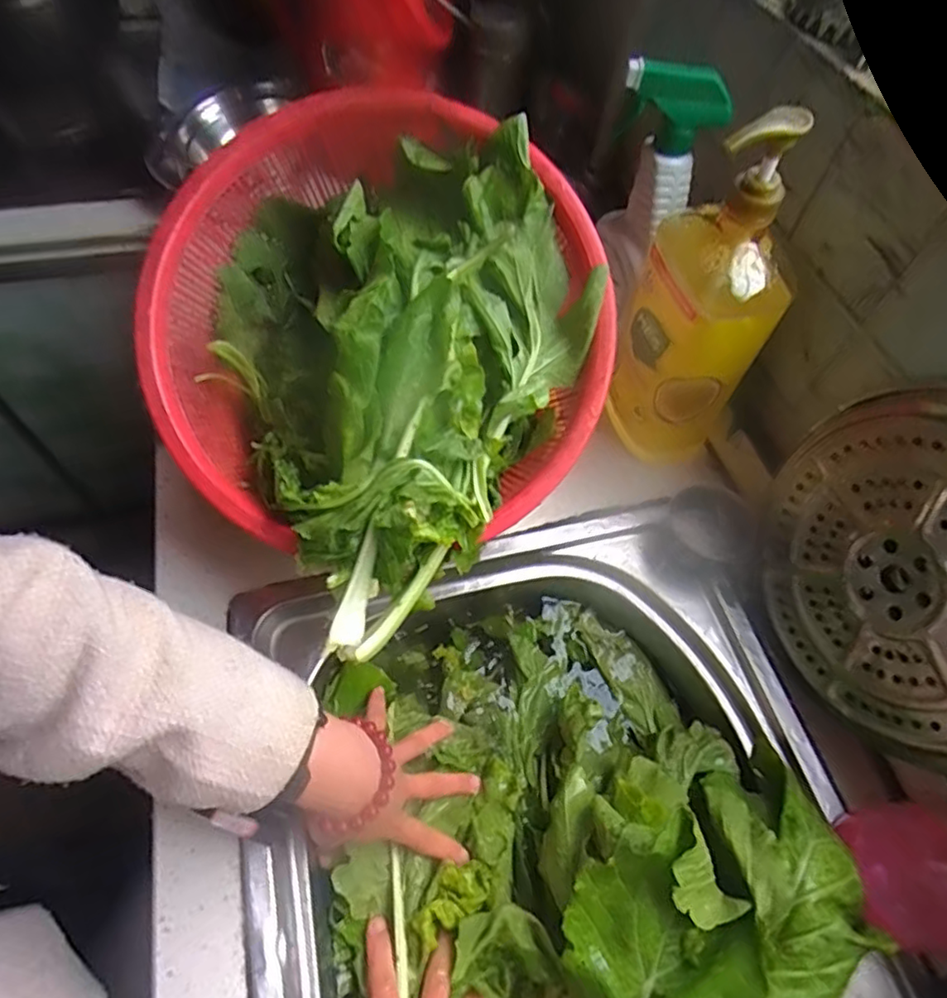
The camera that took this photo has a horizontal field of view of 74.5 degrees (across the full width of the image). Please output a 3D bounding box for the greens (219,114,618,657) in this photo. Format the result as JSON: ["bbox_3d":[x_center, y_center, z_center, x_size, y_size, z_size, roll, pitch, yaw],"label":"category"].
[{"bbox_3d":[-0.047,-0.100,0.467,0.265,0.150,0.338,-25,79,-12],"label":"greens"}]

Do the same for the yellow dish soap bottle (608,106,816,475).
[{"bbox_3d":[0.185,-0.152,0.516,0.081,0.301,0.109,-10,61,-10],"label":"yellow dish soap bottle"}]

